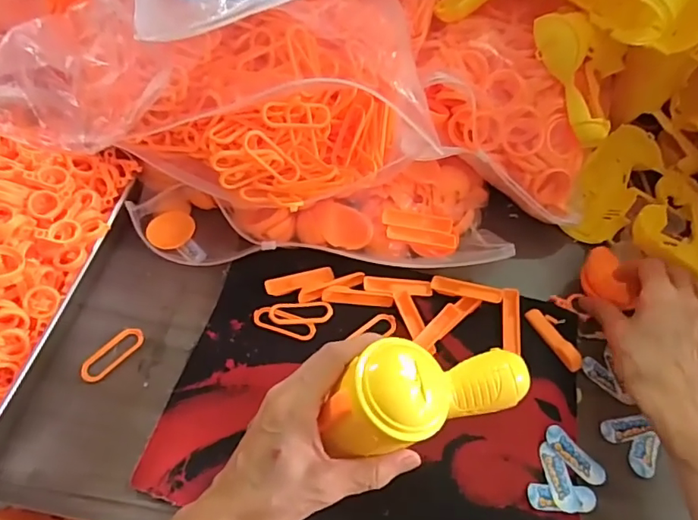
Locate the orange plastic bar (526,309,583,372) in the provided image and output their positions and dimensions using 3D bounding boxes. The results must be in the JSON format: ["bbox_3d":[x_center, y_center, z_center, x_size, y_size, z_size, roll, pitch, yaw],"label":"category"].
[{"bbox_3d":[0.181,0.069,0.452,0.015,0.008,0.063,-27,64,-18],"label":"orange plastic bar"}]

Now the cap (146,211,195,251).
[{"bbox_3d":[-0.166,-0.028,0.480,0.042,0.004,0.034,-38,98,-20],"label":"cap"}]

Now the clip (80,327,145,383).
[{"bbox_3d":[-0.196,0.078,0.424,0.021,0.004,0.055,39,65,19],"label":"clip"}]

